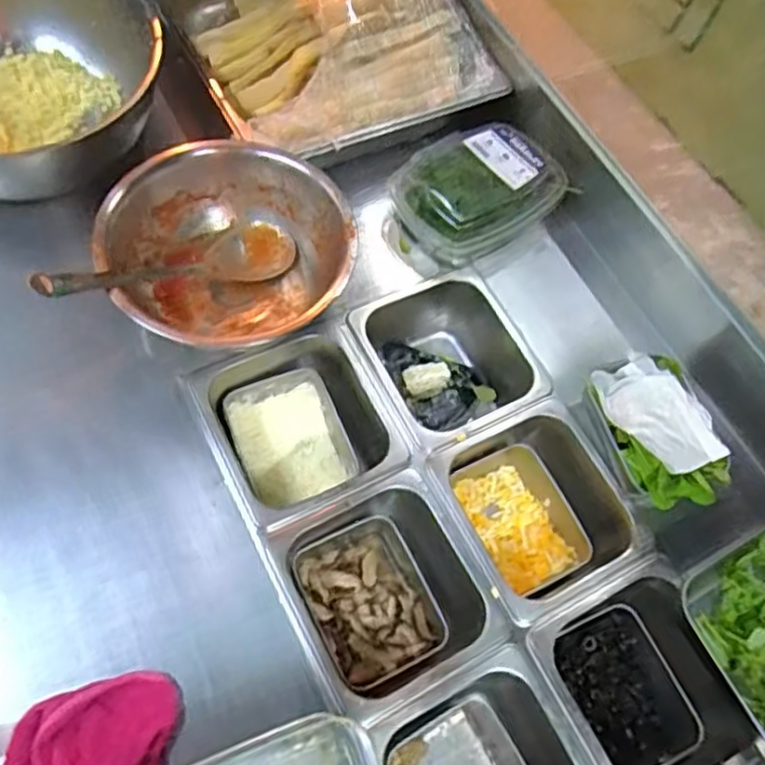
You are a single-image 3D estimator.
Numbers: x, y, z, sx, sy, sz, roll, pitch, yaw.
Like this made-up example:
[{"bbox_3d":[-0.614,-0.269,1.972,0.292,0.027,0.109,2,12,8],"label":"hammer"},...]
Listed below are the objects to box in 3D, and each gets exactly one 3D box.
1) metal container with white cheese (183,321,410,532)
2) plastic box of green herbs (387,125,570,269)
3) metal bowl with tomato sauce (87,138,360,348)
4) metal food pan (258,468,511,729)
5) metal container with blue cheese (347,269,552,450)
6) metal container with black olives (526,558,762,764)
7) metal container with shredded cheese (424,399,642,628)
[{"bbox_3d":[-0.084,0.060,0.718,0.170,0.122,0.171,-22,69,-17],"label":"metal container with white cheese"},{"bbox_3d":[0.105,-0.218,0.784,0.185,0.055,0.138,-26,70,-19],"label":"plastic box of green herbs"},{"bbox_3d":[-0.150,-0.143,0.698,0.234,0.086,0.213,3,63,-6],"label":"metal bowl with tomato sauce"},{"bbox_3d":[-0.001,0.197,0.649,0.162,0.097,0.174,-23,69,-18],"label":"metal food pan"},{"bbox_3d":[0.076,-0.013,0.768,0.175,0.126,0.171,-23,69,-18],"label":"metal container with blue cheese"},{"bbox_3d":[0.224,0.276,0.638,0.151,0.105,0.175,-22,69,-17],"label":"metal container with black olives"},{"bbox_3d":[0.146,0.129,0.697,0.158,0.109,0.170,-24,69,-18],"label":"metal container with shredded cheese"}]

